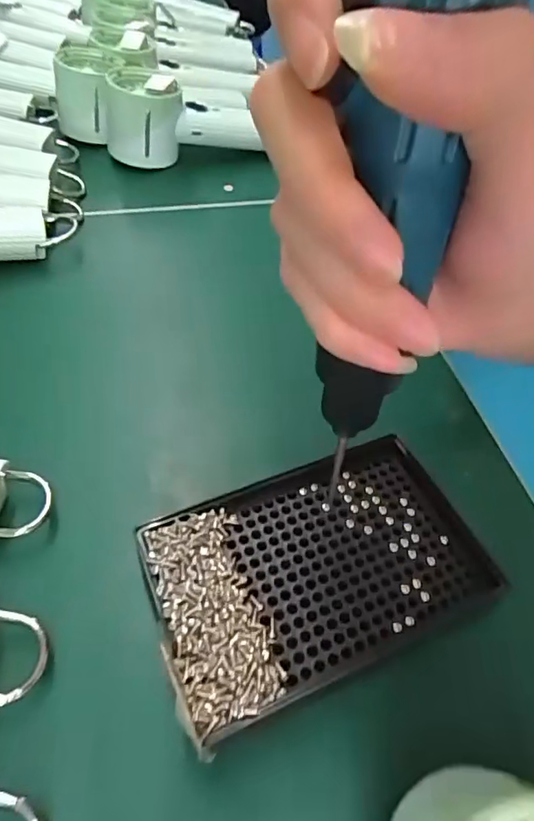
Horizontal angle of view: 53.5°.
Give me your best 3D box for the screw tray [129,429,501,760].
[{"bbox_3d":[0.022,0.063,0.231,0.145,0.014,0.089,-20,54,-20],"label":"screw tray"}]

